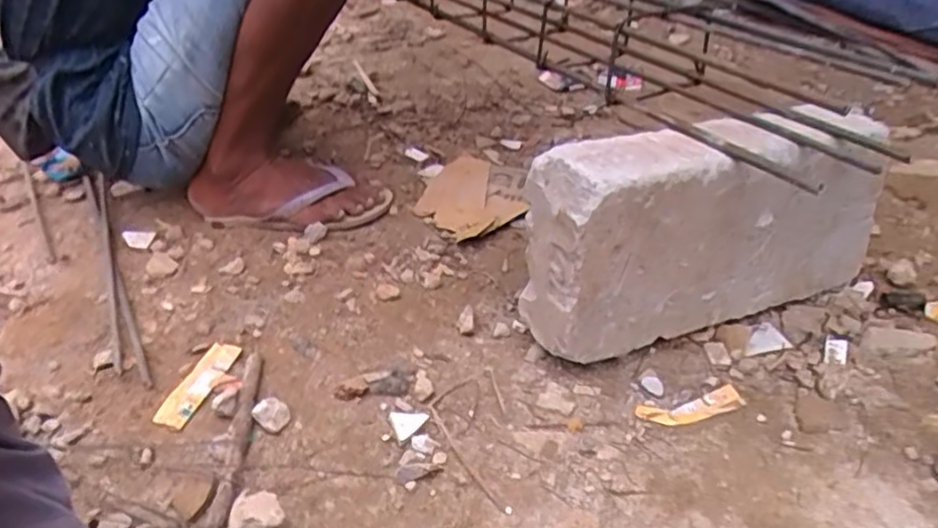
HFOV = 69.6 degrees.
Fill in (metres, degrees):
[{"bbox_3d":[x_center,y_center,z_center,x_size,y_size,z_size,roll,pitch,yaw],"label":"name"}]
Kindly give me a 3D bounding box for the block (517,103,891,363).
[{"bbox_3d":[0.255,-0.031,0.706,0.398,0.216,0.105,-12,34,-16],"label":"block"}]

